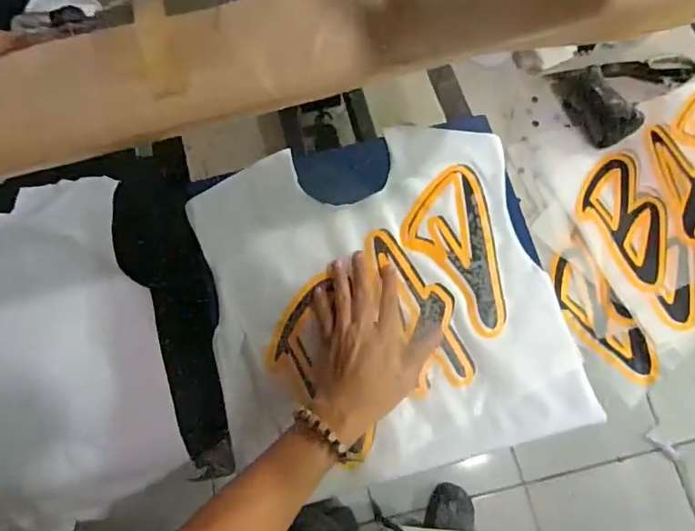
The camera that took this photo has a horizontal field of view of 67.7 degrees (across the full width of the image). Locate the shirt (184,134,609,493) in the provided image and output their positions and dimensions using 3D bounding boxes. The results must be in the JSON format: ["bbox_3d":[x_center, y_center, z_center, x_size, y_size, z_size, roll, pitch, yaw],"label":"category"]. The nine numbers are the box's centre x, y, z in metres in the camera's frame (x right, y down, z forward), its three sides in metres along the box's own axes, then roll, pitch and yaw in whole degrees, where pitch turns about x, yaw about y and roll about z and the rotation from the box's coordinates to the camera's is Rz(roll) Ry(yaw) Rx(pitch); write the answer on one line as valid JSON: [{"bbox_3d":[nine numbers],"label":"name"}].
[{"bbox_3d":[0.039,0.034,0.582,0.375,0.025,0.373,-14,76,-2],"label":"shirt"}]

